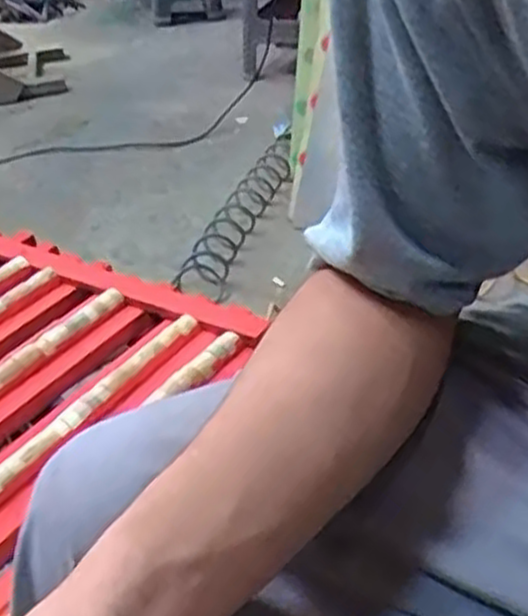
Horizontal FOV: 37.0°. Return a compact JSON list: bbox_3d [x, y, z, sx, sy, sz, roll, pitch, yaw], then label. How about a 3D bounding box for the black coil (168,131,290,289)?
[{"bbox_3d":[-0.036,-0.203,1.642,0.093,0.073,0.649,7,38,19],"label":"black coil"}]

